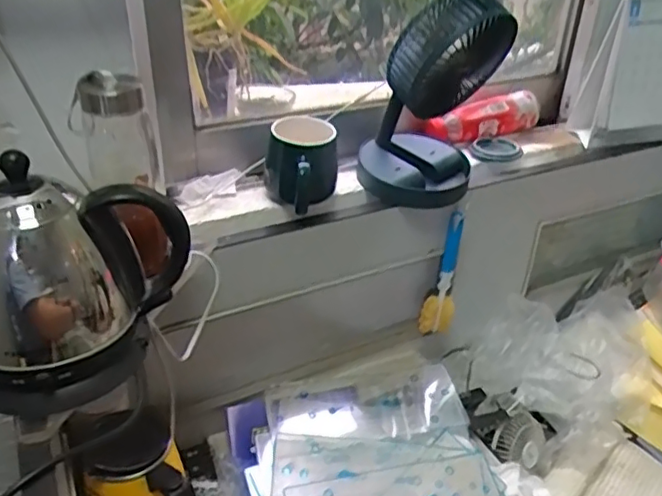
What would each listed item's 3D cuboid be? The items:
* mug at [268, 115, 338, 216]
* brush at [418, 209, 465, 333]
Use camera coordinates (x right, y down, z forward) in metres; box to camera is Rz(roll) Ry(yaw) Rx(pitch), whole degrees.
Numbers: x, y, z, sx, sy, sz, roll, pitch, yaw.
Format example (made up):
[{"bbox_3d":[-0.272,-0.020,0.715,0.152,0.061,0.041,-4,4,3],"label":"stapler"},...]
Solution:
[{"bbox_3d":[-0.037,-0.102,0.782,0.087,0.102,0.102,1,33,-2],"label":"mug"},{"bbox_3d":[0.166,0.041,0.918,0.051,0.197,0.032,6,33,7],"label":"brush"}]

